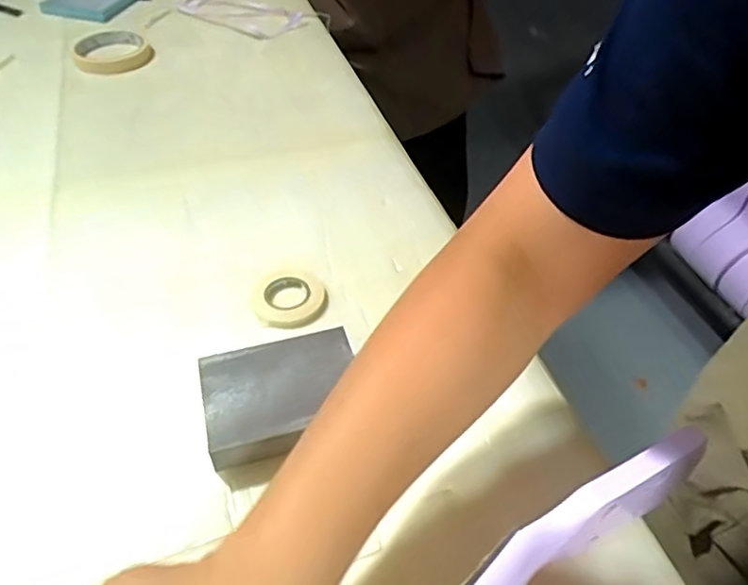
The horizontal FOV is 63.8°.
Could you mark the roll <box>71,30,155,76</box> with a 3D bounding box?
[{"bbox_3d":[-0.316,-0.288,0.728,0.089,0.023,0.096,0,47,0],"label":"roll"}]

